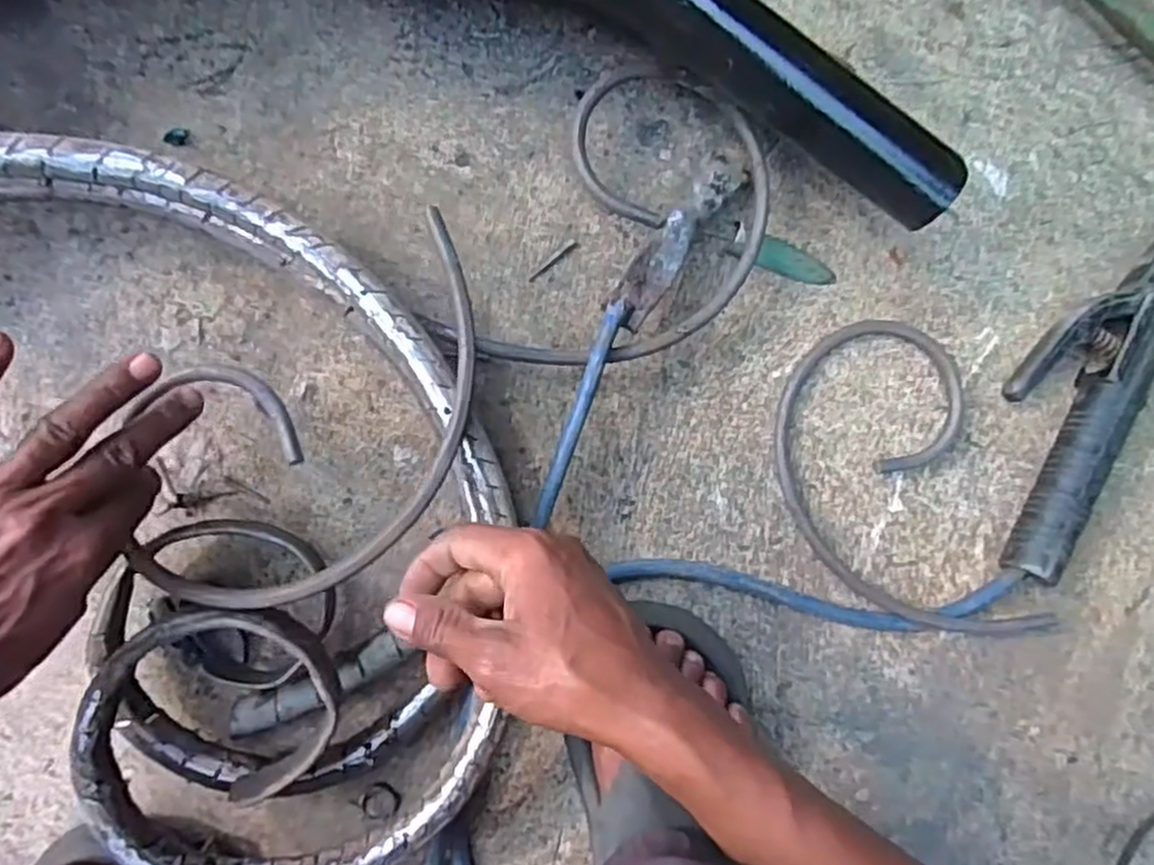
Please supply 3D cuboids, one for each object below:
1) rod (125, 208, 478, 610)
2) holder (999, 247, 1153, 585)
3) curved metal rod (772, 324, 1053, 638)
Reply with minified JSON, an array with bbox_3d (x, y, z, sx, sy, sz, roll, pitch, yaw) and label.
[{"bbox_3d":[-0.122,-0.002,0.373,0.209,0.037,0.129,-33,95,-8],"label":"rod"},{"bbox_3d":[0.331,-0.040,0.486,0.073,0.041,0.271,35,85,-8],"label":"holder"},{"bbox_3d":[0.202,0.041,0.475,0.132,0.022,0.217,-24,94,-9],"label":"curved metal rod"}]

